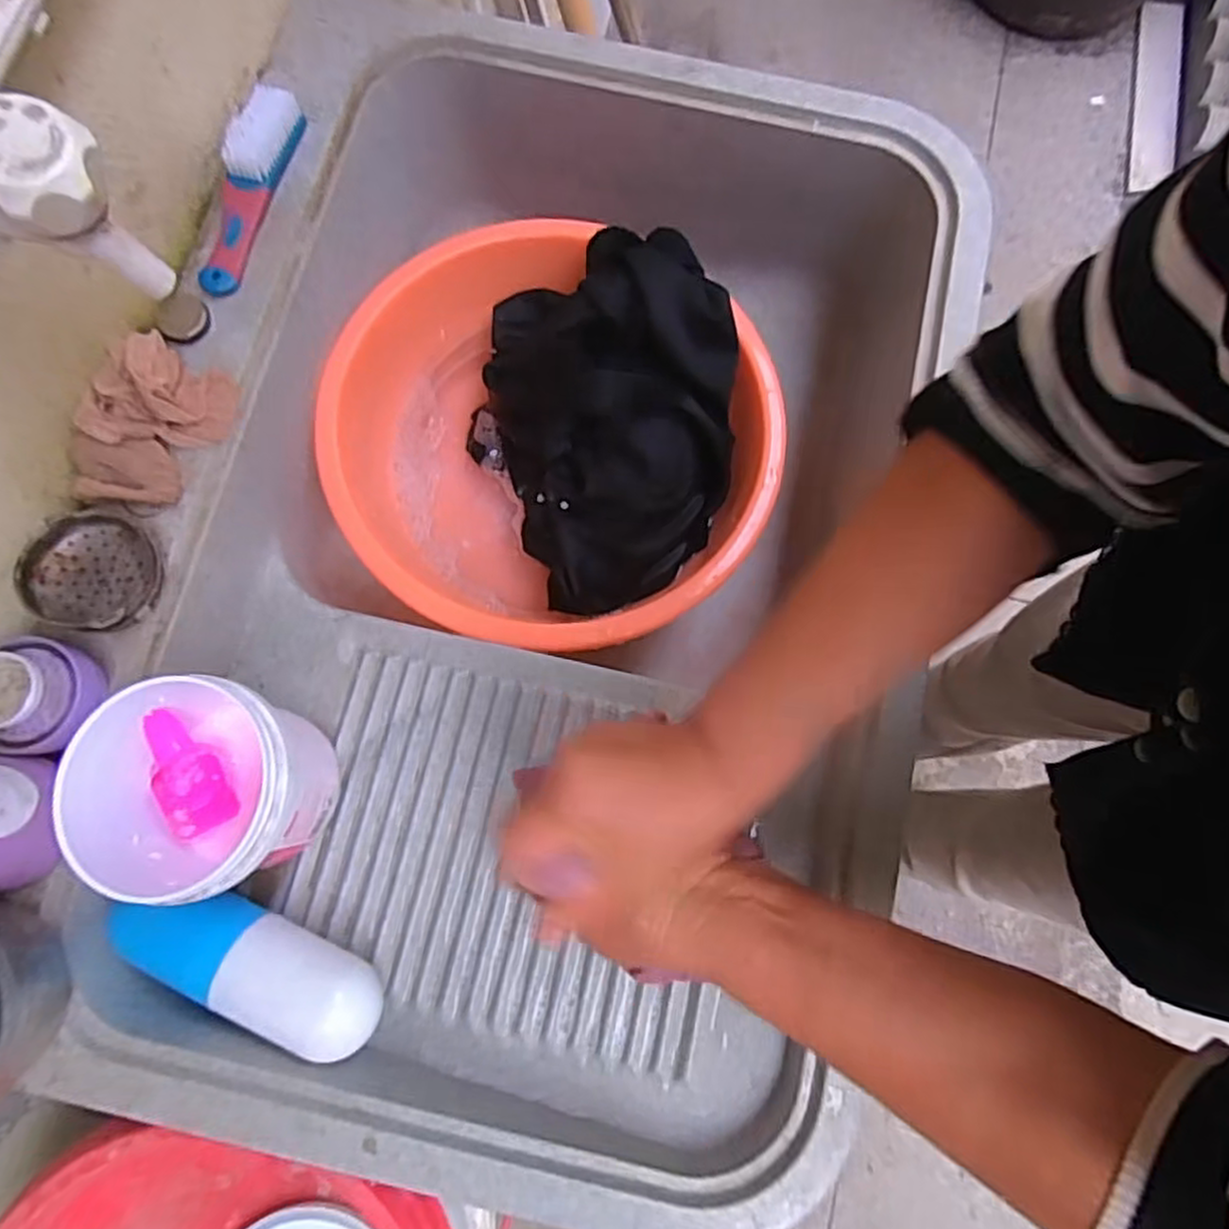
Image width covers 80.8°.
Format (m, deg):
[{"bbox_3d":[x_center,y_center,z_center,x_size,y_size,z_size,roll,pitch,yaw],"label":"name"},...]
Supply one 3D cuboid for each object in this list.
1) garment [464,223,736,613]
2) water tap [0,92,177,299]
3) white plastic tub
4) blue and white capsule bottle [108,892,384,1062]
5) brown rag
[{"bbox_3d":[-0.009,-0.170,0.594,0.225,0.116,0.272,-19,78,-3],"label":"garment"},{"bbox_3d":[-0.253,-0.179,0.316,0.119,0.088,0.054,14,78,21],"label":"water tap"},{"bbox_3d":[-0.248,0.109,0.455,0.118,0.111,0.114,0,78,1],"label":"white plastic tub"},{"bbox_3d":[-0.230,0.218,0.455,0.178,0.062,0.059,23,80,6],"label":"blue and white capsule bottle"},{"bbox_3d":[-0.302,-0.123,0.471,0.070,0.044,0.118,15,79,4],"label":"brown rag"}]

